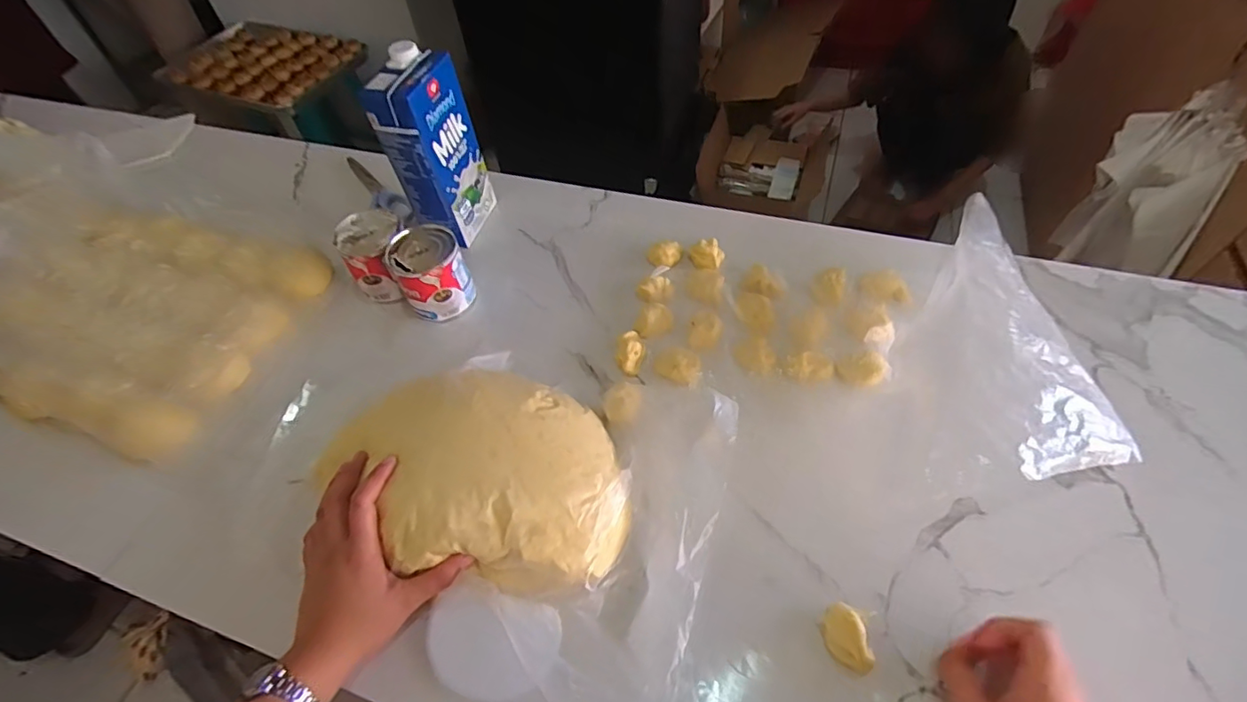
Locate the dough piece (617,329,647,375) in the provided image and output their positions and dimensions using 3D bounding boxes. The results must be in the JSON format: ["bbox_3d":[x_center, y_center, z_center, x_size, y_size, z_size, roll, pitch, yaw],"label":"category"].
[{"bbox_3d":[0.009,0.002,0.562,0.026,0.027,0.046,1,54,5],"label":"dough piece"}]

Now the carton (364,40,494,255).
[{"bbox_3d":[-0.208,-0.215,0.612,0.058,0.198,0.100,11,56,12],"label":"carton"}]

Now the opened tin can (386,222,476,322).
[{"bbox_3d":[-0.207,-0.083,0.601,0.072,0.083,0.067,-2,54,3],"label":"opened tin can"}]

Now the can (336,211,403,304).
[{"bbox_3d":[-0.267,-0.102,0.604,0.063,0.077,0.066,-2,54,3],"label":"can"}]

